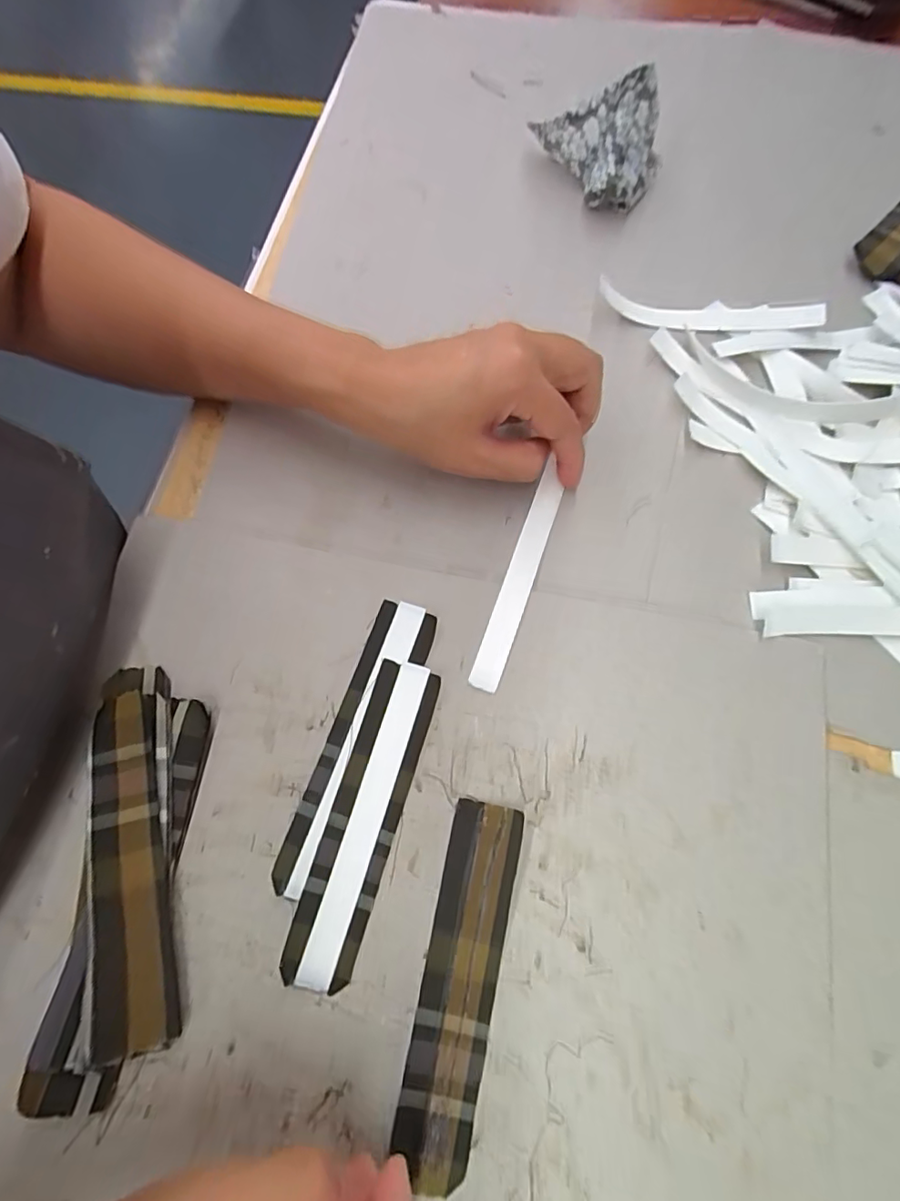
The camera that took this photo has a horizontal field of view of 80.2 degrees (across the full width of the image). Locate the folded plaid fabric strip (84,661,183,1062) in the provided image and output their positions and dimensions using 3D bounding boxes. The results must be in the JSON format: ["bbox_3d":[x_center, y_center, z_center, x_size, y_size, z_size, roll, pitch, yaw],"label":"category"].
[{"bbox_3d":[-0.141,0.107,0.237,0.035,0.014,0.155,-12,72,-3],"label":"folded plaid fabric strip"}]

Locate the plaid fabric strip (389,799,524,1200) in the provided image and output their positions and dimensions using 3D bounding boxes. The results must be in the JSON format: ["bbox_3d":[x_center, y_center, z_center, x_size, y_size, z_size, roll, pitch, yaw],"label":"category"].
[{"bbox_3d":[0.005,0.160,0.228,0.031,0.005,0.138,11,73,4],"label":"plaid fabric strip"}]

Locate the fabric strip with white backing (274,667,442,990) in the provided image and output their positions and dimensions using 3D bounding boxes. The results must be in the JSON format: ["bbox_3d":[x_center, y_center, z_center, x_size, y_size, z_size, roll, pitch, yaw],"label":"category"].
[{"bbox_3d":[-0.039,0.099,0.248,0.031,0.005,0.141,16,73,6],"label":"fabric strip with white backing"}]

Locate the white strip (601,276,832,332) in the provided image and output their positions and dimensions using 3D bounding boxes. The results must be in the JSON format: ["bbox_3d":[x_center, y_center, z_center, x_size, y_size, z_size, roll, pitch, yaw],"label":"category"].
[{"bbox_3d":[0.161,-0.182,0.334,0.135,0.014,0.020,5,72,2],"label":"white strip"}]

